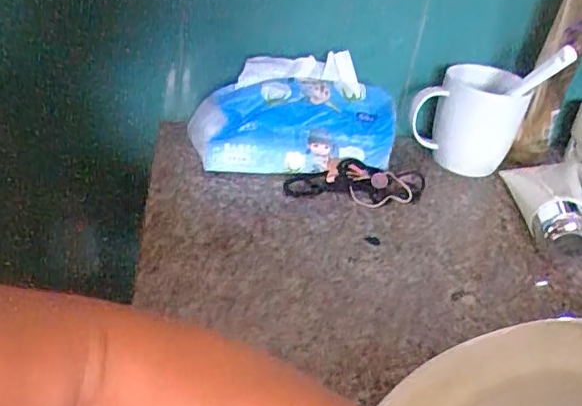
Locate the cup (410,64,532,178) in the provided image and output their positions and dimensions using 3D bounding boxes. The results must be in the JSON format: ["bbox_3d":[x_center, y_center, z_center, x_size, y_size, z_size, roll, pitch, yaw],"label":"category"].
[{"bbox_3d":[0.190,-0.094,0.628,0.107,0.096,0.096,16,34,13],"label":"cup"}]

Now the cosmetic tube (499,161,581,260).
[{"bbox_3d":[0.244,-0.003,0.542,0.066,0.047,0.166,13,33,9],"label":"cosmetic tube"}]

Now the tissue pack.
[{"bbox_3d":[0.004,-0.082,0.570,0.199,0.102,0.066,-2,34,-14],"label":"tissue pack"}]

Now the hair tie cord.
[{"bbox_3d":[0.063,-0.019,0.561,0.134,0.010,0.053,6,53,-1],"label":"hair tie cord"}]

